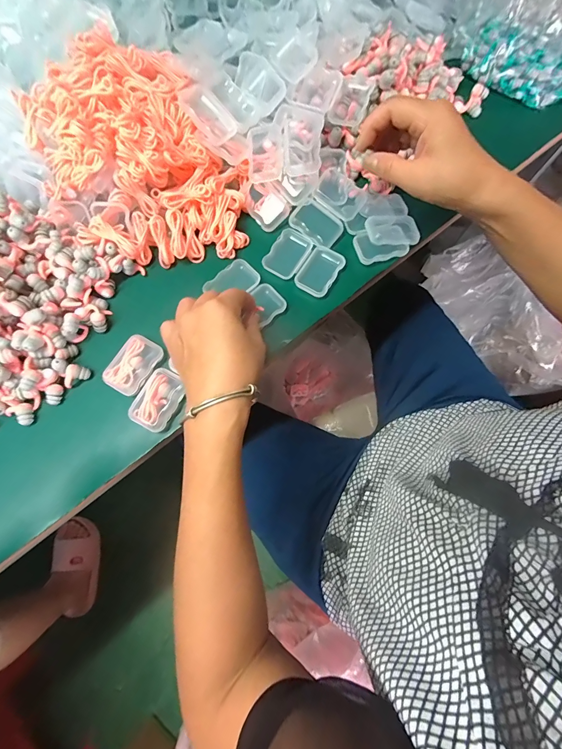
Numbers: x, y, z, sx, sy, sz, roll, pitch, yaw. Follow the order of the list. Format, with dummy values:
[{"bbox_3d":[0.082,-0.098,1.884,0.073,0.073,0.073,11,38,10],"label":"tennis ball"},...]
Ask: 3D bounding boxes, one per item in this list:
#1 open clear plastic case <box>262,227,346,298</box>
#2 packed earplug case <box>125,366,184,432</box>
[{"bbox_3d":[0.025,-0.119,0.355,0.075,0.009,0.056,31,76,7],"label":"open clear plastic case"},{"bbox_3d":[-0.113,0.023,0.309,0.035,0.015,0.054,26,75,5],"label":"packed earplug case"}]

